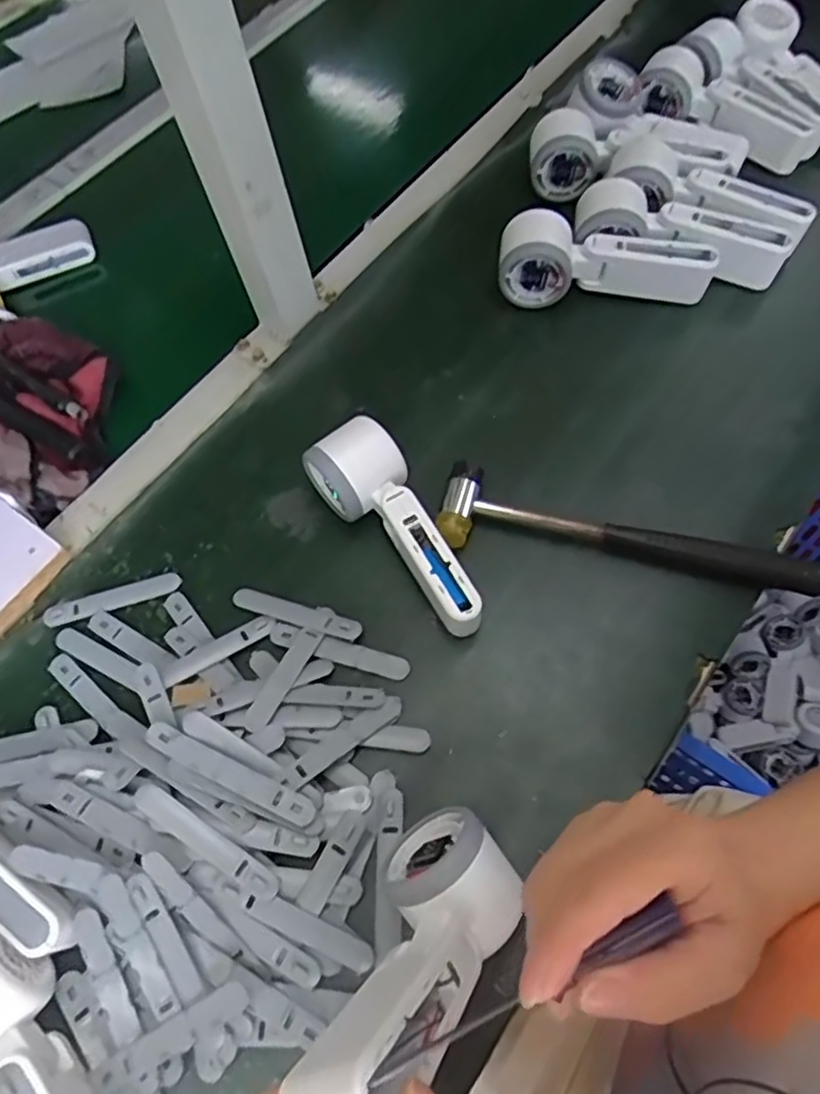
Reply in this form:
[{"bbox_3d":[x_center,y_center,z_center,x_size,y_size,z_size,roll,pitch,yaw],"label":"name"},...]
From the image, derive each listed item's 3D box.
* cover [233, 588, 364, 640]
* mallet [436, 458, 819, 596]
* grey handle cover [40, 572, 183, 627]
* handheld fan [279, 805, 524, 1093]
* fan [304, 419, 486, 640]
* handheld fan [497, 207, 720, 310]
[{"bbox_3d":[-0.077,0.044,0.443,0.092,0.007,0.015,15,55,18],"label":"cover"},{"bbox_3d":[0.144,-0.008,0.447,0.244,0.028,0.052,10,66,8],"label":"mallet"},{"bbox_3d":[-0.209,0.037,0.468,0.094,0.005,0.017,-17,65,-5],"label":"grey handle cover"},{"bbox_3d":[0.005,0.182,0.288,0.052,0.169,0.056,-33,87,22],"label":"handheld fan"},{"bbox_3d":[-0.012,-0.008,0.446,0.058,0.058,0.156,-26,66,-9],"label":"fan"},{"bbox_3d":[0.155,-0.227,0.525,0.168,0.052,0.048,1,65,3],"label":"handheld fan"}]

